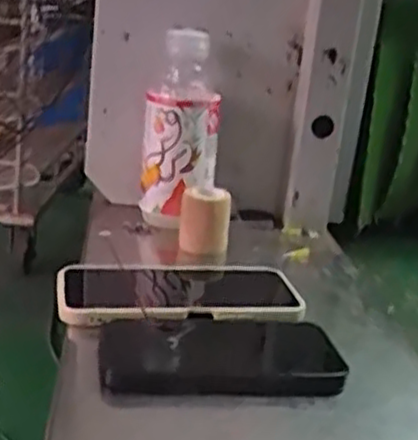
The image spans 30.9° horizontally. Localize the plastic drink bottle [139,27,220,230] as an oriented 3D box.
[{"bbox_3d":[-0.025,-0.081,0.681,0.068,0.163,0.058,6,15,-3],"label":"plastic drink bottle"}]

